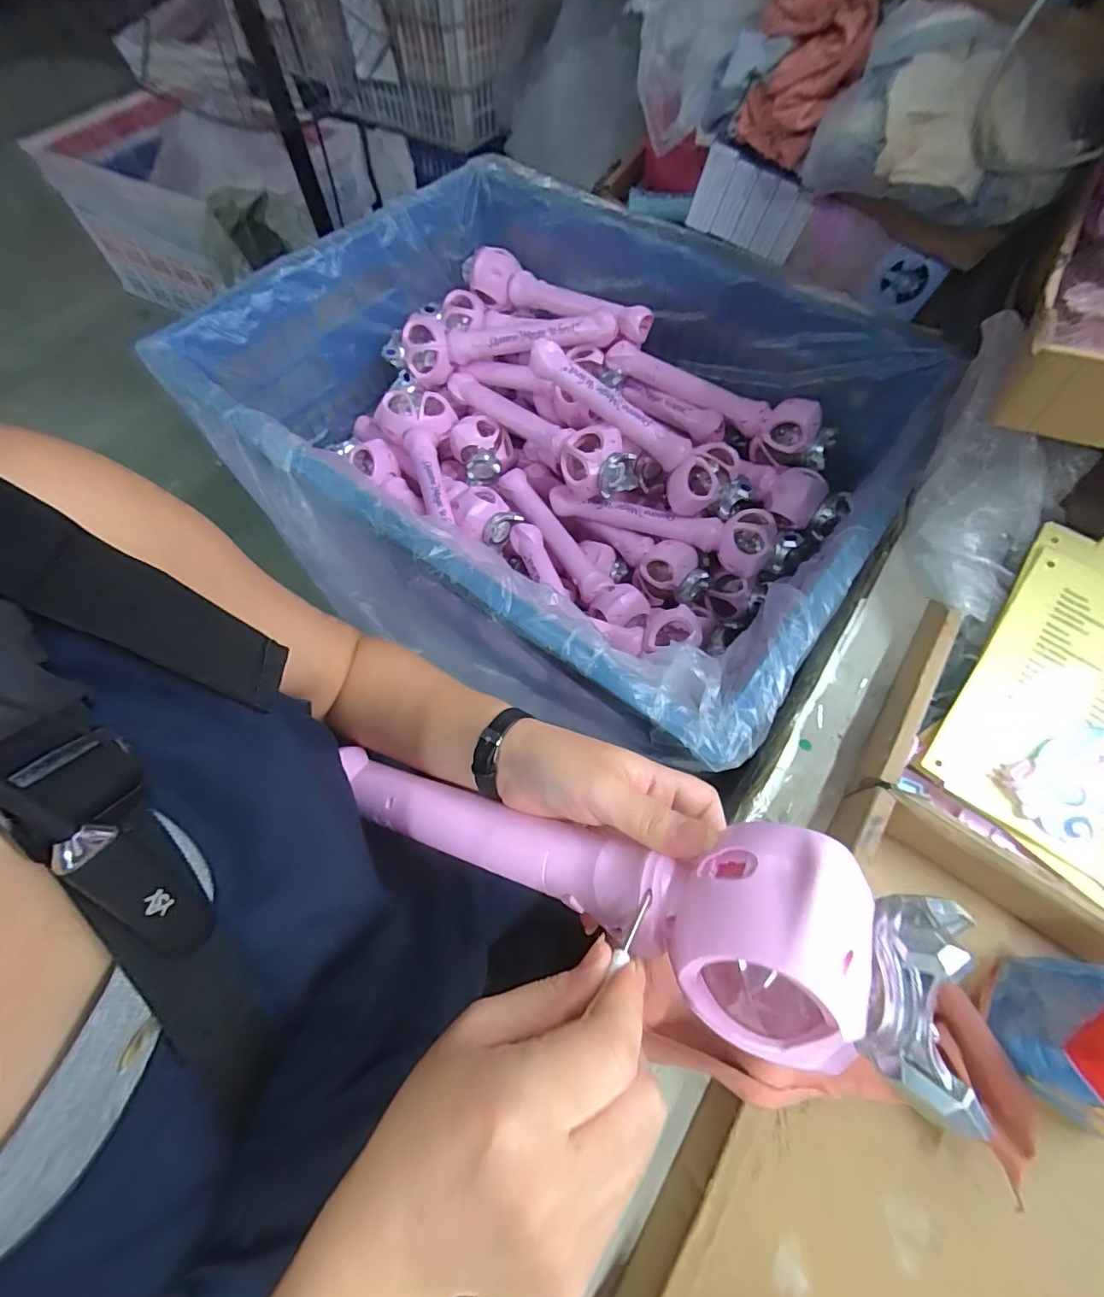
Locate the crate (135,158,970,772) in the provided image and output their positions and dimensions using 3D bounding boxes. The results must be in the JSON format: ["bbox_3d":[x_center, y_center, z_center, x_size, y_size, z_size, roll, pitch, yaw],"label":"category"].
[{"bbox_3d":[-0.008,-0.270,0.700,0.794,0.290,0.645,29,67,14],"label":"crate"}]

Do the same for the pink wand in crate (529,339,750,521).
[{"bbox_3d":[0.118,-0.304,0.719,0.363,0.076,0.082,35,68,-4],"label":"pink wand in crate"}]

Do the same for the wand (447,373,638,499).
[{"bbox_3d":[-0.023,-0.349,0.781,0.346,0.082,0.081,41,71,19],"label":"wand"}]

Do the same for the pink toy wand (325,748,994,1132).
[{"bbox_3d":[0.001,0.109,0.262,0.327,0.054,0.085,2,59,36],"label":"pink toy wand"}]

